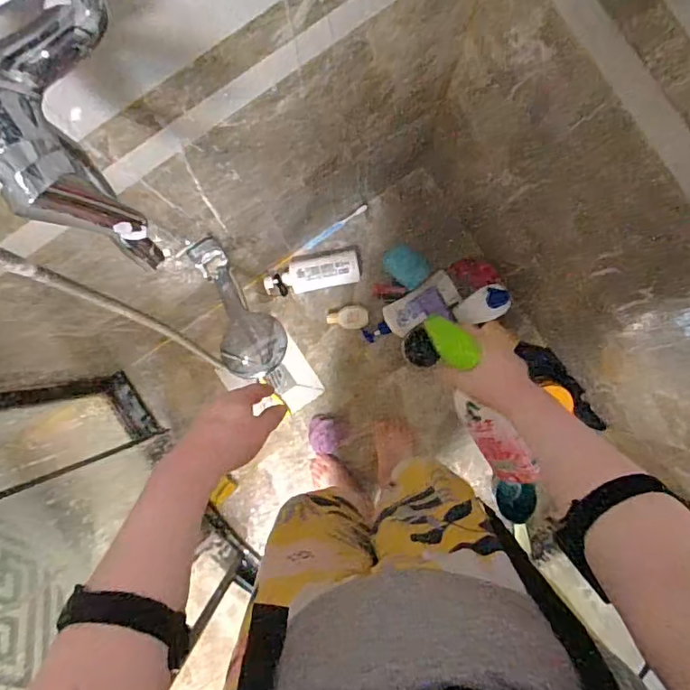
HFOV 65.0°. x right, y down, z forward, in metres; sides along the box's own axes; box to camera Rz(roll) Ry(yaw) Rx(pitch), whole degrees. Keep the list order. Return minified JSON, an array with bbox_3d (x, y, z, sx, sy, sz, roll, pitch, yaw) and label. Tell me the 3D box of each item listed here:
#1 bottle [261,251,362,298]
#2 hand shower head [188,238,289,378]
[{"bbox_3d":[-0.085,-0.178,1.365,0.241,0.059,0.081,-9,89,1],"label":"bottle"},{"bbox_3d":[-0.180,-0.068,0.893,0.108,0.064,0.266,-28,69,1],"label":"hand shower head"}]

